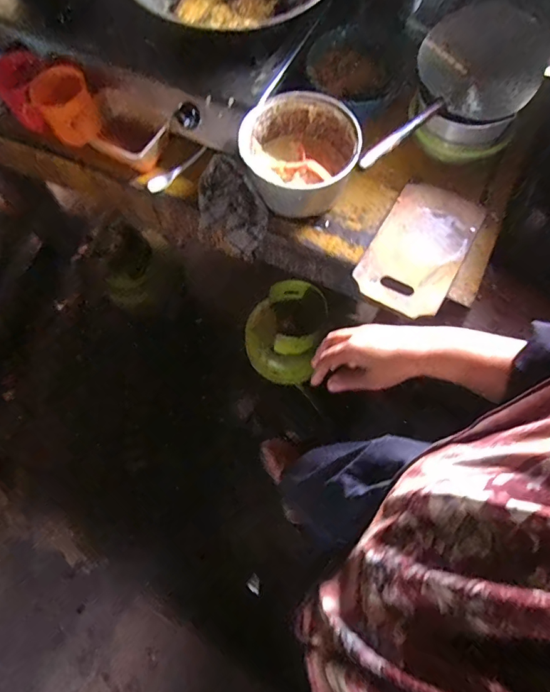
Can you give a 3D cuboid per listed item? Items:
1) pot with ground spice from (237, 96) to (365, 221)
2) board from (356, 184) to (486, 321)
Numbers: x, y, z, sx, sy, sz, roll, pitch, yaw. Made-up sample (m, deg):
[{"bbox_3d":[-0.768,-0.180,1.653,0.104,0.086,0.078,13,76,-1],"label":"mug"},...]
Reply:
[{"bbox_3d":[0.045,-0.350,0.811,0.201,0.118,0.192,0,69,-1],"label":"pot with ground spice"},{"bbox_3d":[0.259,-0.179,0.785,0.156,0.018,0.273,30,76,13],"label":"board"}]

